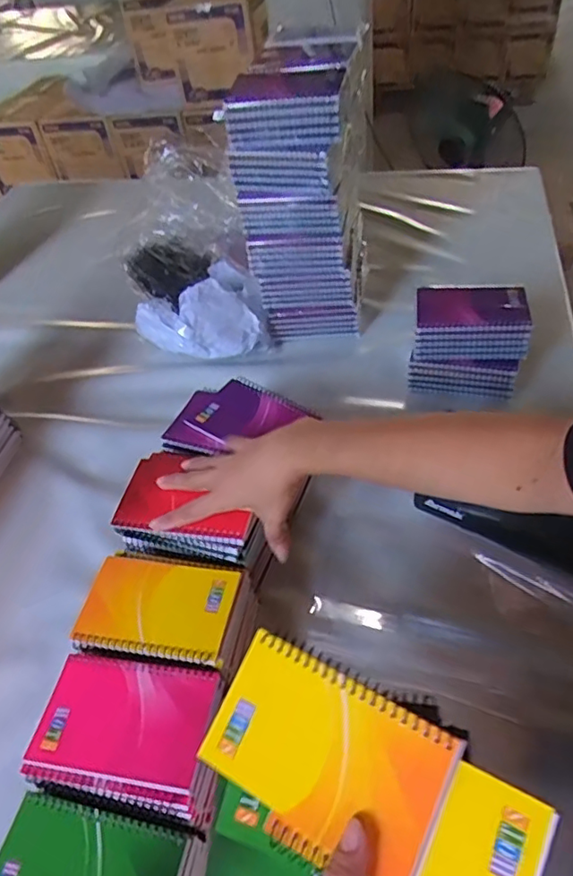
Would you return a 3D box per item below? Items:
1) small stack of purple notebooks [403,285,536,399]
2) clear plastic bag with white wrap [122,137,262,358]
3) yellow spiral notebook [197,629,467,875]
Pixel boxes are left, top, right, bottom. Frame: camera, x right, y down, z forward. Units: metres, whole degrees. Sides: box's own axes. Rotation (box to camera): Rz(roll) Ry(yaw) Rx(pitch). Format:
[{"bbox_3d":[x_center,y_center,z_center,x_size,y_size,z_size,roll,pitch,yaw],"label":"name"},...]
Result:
[{"bbox_3d":[0.230,-0.118,0.723,0.130,0.130,0.089,5,48,12],"label":"small stack of purple notebooks"},{"bbox_3d":[-0.143,-0.267,0.812,0.185,0.193,0.231,-10,47,-3],"label":"clear plastic bag with white wrap"},{"bbox_3d":[0.021,0.177,0.319,0.133,0.005,0.082,20,75,26],"label":"yellow spiral notebook"}]

